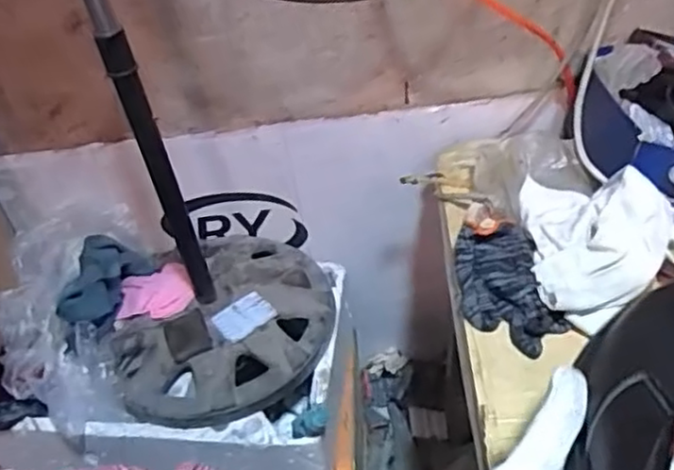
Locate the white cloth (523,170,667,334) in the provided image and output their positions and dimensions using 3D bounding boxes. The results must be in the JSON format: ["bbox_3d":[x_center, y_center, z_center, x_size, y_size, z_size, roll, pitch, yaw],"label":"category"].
[{"bbox_3d":[0.249,-0.008,0.638,0.132,0.053,0.179,-2,42,6],"label":"white cloth"}]

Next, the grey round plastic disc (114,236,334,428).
[{"bbox_3d":[-0.139,0.091,0.830,0.262,0.041,0.299,-9,42,-2],"label":"grey round plastic disc"}]

